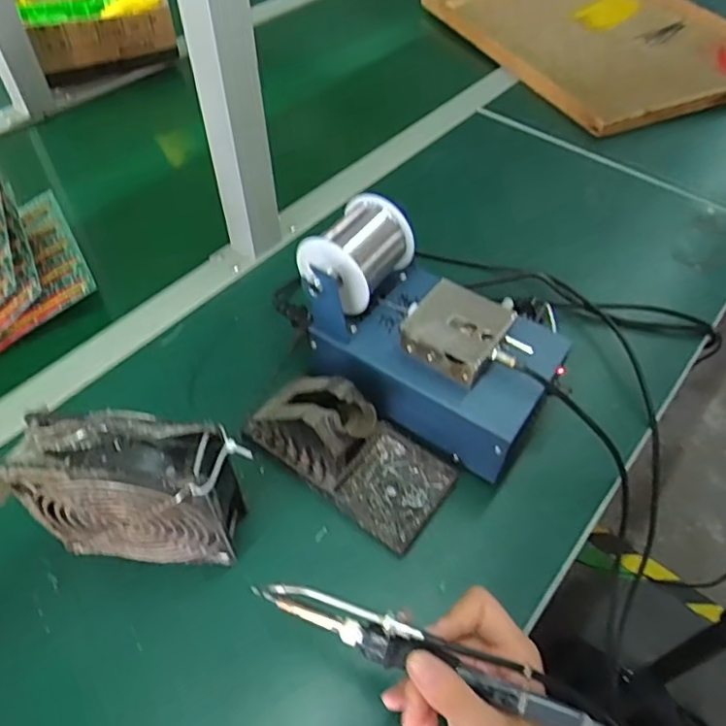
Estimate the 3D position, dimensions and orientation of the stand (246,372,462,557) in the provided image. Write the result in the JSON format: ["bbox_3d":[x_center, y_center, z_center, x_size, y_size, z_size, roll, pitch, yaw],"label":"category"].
[{"bbox_3d":[-0.011,0.055,0.433,0.154,0.066,0.077,30,57,21],"label":"stand"}]

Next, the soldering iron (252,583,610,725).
[{"bbox_3d":[0.040,0.160,0.309,0.208,0.026,0.018,18,53,13],"label":"soldering iron"}]

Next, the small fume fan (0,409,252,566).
[{"bbox_3d":[-0.142,0.085,0.378,0.125,0.122,0.050,1,51,0],"label":"small fume fan"}]

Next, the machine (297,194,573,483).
[{"bbox_3d":[0.049,-0.027,0.456,0.206,0.121,0.115,27,56,20],"label":"machine"}]

